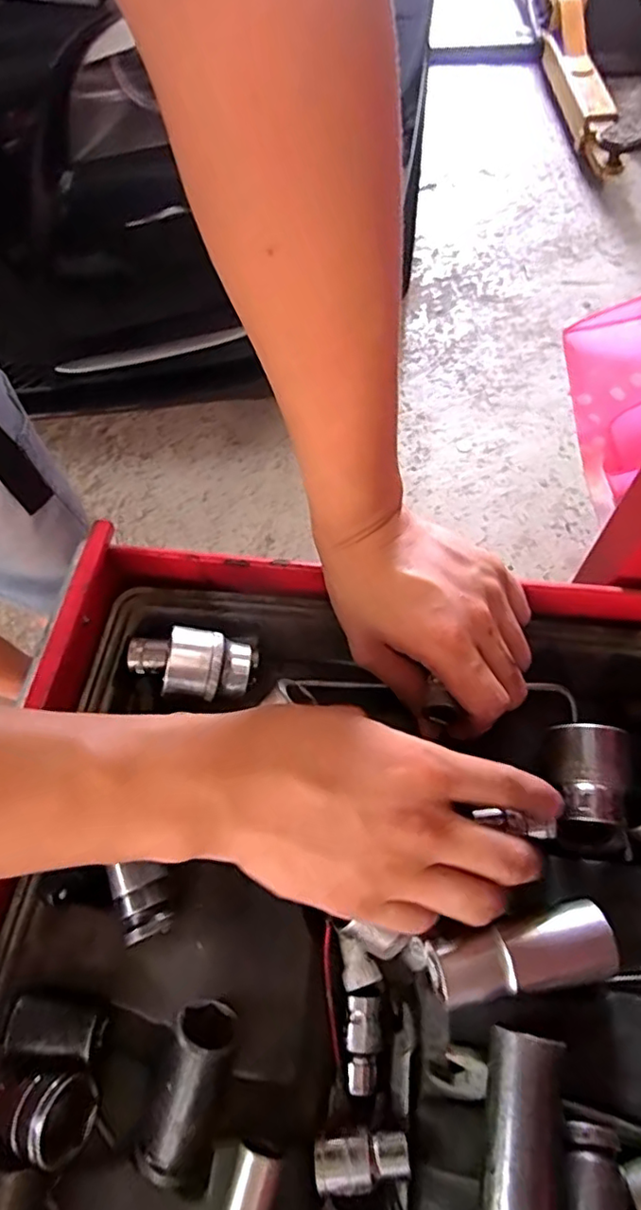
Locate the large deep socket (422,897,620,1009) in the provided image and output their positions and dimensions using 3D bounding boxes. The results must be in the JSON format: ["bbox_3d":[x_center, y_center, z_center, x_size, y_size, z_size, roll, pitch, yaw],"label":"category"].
[{"bbox_3d":[0.086,0.152,0.261,0.078,0.031,0.026,-12,61,-3],"label":"large deep socket"}]

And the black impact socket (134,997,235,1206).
[{"bbox_3d":[-0.055,0.204,0.248,0.028,0.025,0.063,11,84,10],"label":"black impact socket"}]

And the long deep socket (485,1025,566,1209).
[{"bbox_3d":[0.077,0.211,0.229,0.029,0.027,0.078,11,62,9],"label":"long deep socket"}]

